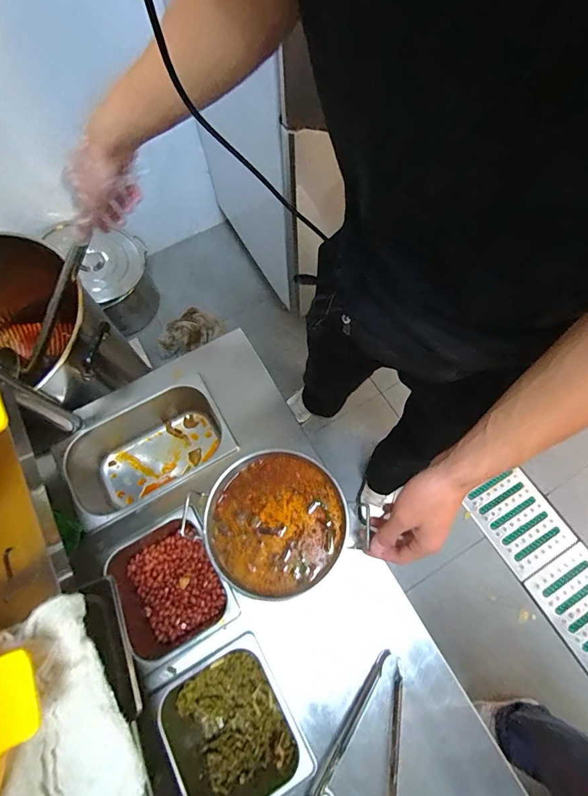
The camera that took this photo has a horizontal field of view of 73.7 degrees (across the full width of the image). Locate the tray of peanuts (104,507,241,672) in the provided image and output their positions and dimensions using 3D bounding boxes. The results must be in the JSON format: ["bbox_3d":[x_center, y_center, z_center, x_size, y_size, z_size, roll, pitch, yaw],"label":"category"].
[{"bbox_3d":[-0.184,0.281,0.581,0.154,0.083,0.168,-31,71,-10],"label":"tray of peanuts"}]

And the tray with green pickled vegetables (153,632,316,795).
[{"bbox_3d":[-0.084,0.433,0.525,0.165,0.091,0.171,-31,71,-9],"label":"tray with green pickled vegetables"}]

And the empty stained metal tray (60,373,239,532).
[{"bbox_3d":[-0.242,0.086,0.667,0.261,0.100,0.178,-28,70,-8],"label":"empty stained metal tray"}]

